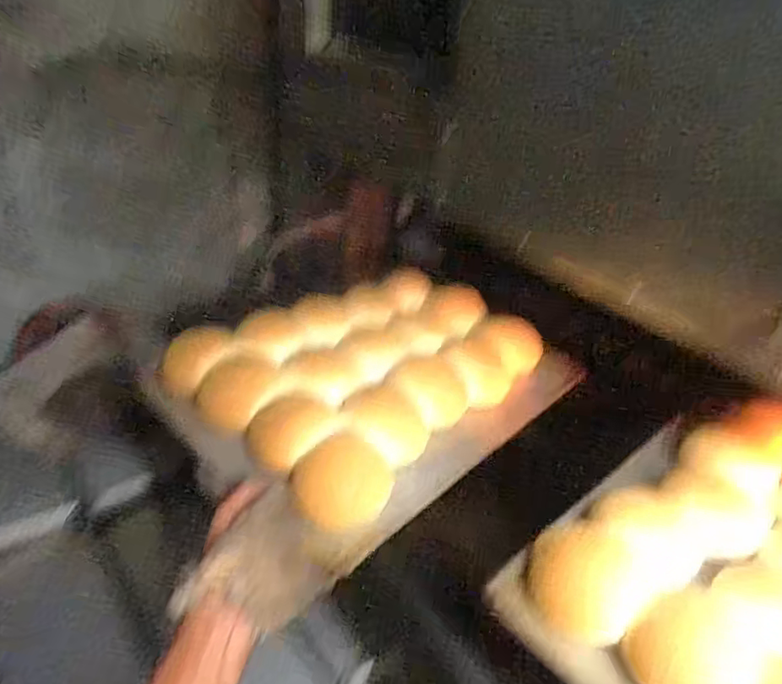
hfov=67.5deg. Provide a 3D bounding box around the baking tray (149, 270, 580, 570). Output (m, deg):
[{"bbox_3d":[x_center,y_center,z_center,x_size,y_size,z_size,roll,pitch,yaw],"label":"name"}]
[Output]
[{"bbox_3d":[-0.013,0.037,0.664,0.287,0.078,0.412,28,41,34],"label":"baking tray"}]

